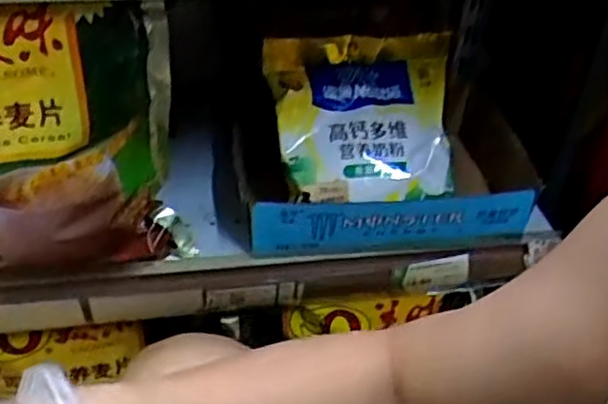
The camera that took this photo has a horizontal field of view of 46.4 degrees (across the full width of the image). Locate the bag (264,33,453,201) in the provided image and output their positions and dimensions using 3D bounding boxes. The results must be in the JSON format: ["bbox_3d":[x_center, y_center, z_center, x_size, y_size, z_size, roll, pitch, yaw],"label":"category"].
[{"bbox_3d":[0.050,-0.071,0.586,0.150,0.028,0.136,-1,77,-11],"label":"bag"}]

